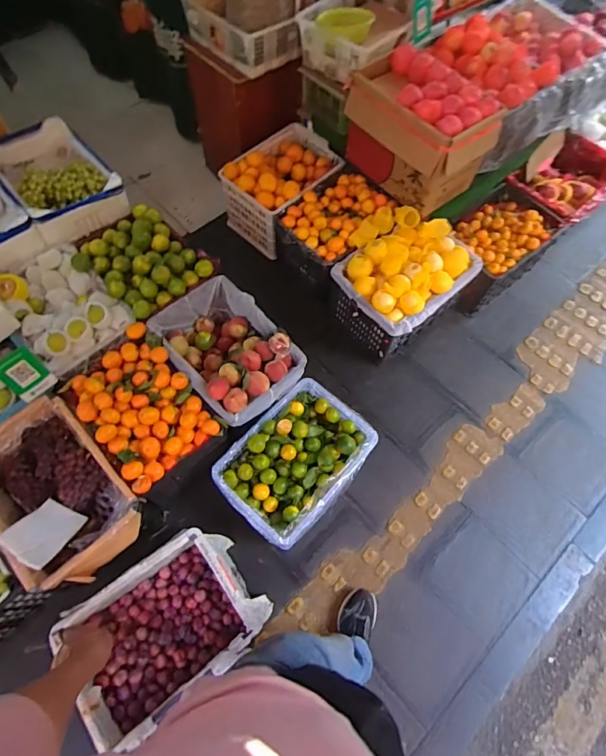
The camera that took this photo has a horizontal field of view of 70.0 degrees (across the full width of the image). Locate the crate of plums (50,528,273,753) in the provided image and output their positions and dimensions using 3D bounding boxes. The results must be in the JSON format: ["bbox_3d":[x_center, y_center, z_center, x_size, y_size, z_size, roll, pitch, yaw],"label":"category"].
[{"bbox_3d":[-0.372,0.693,1.207,0.465,0.206,0.339,-33,68,-17],"label":"crate of plums"}]

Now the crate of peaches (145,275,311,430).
[{"bbox_3d":[-0.274,-0.099,1.607,0.379,0.188,0.531,-39,70,-19],"label":"crate of peaches"}]

